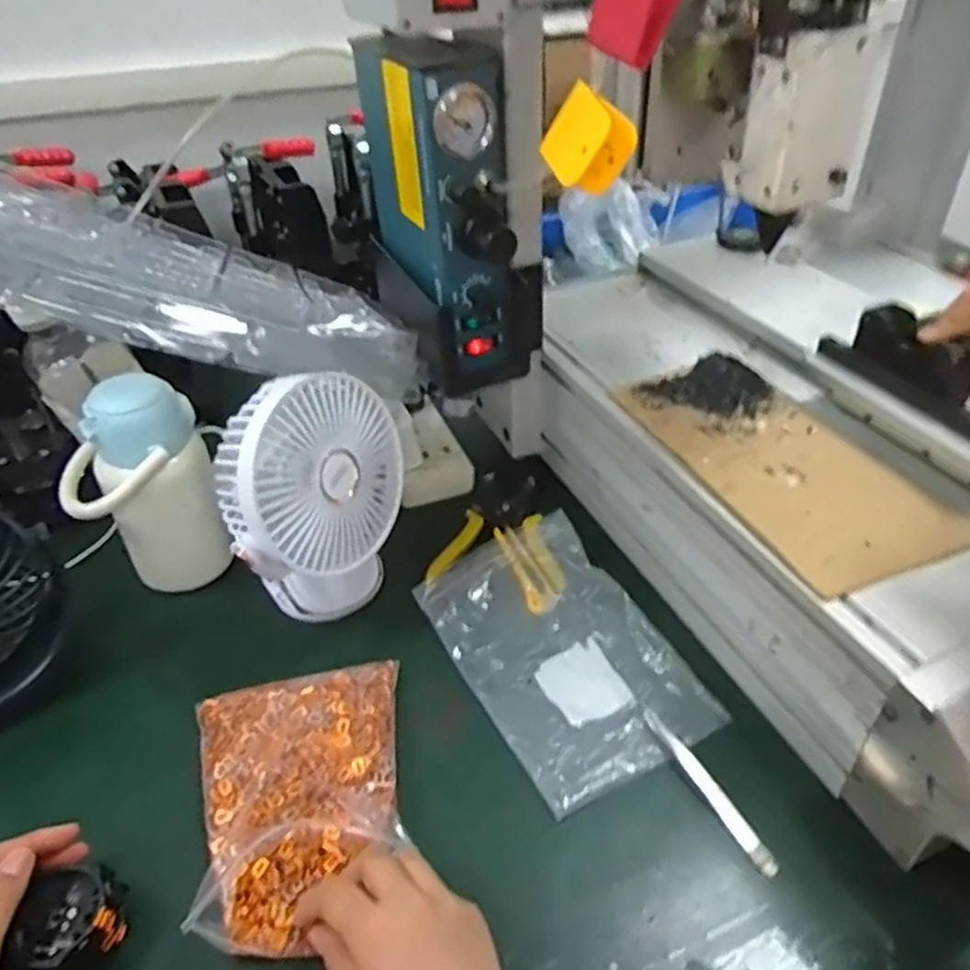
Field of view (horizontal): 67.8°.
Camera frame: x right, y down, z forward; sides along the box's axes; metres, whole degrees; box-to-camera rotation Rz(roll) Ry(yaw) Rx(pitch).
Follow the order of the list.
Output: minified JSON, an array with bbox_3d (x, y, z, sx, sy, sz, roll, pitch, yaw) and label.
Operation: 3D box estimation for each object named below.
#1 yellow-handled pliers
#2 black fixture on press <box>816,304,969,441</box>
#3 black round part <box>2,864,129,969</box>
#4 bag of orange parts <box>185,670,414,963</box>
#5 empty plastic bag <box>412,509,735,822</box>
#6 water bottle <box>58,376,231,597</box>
[{"bbox_3d":[0.027,0.042,0.654,0.112,0.016,0.161,10,41,15],"label":"yellow-handled pliers"},{"bbox_3d":[0.293,-0.081,0.479,0.043,0.050,0.147,-15,41,-15],"label":"black fixture on press"},{"bbox_3d":[-0.229,0.242,0.401,0.047,0.027,0.047,-3,42,2],"label":"black round part"},{"bbox_3d":[-0.116,0.190,0.455,0.129,0.029,0.170,-12,42,-8],"label":"bag of orange parts"},{"bbox_3d":[0.057,0.122,0.552,0.145,0.027,0.216,-21,42,-21],"label":"empty plastic bag"},{"bbox_3d":[-0.275,0.003,0.583,0.110,0.172,0.068,-22,44,-19],"label":"water bottle"}]

